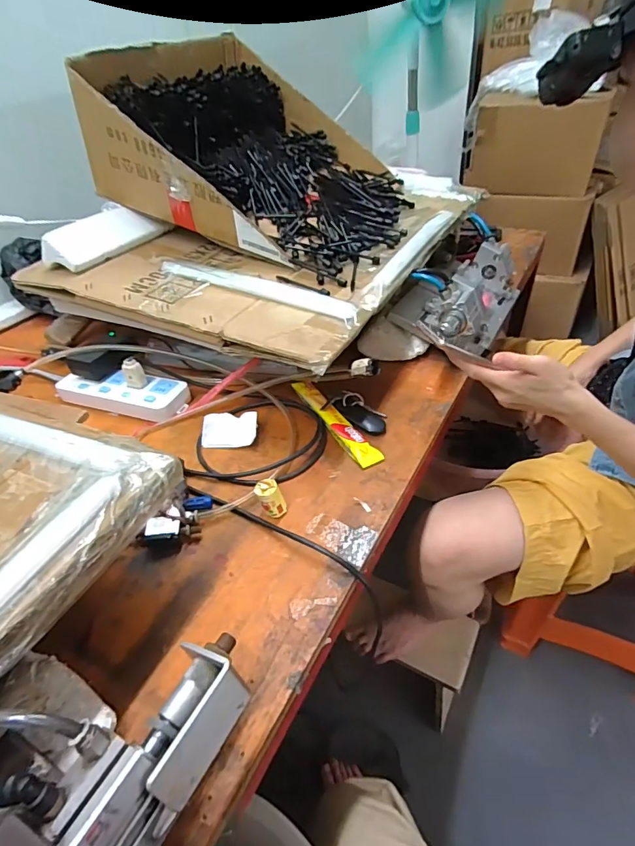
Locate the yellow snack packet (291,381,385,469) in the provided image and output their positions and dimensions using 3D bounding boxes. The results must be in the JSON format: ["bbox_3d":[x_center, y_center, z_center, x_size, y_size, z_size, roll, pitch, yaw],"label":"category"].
[{"bbox_3d":[0.020,-0.005,0.626,0.032,0.012,0.199,-23,42,-19],"label":"yellow snack packet"}]

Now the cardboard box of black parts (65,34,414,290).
[{"bbox_3d":[-0.068,-0.491,0.810,0.461,0.263,0.459,15,44,25],"label":"cardboard box of black parts"}]

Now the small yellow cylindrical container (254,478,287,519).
[{"bbox_3d":[-0.051,0.084,0.504,0.027,0.039,0.025,-17,40,-12],"label":"small yellow cylindrical container"}]

